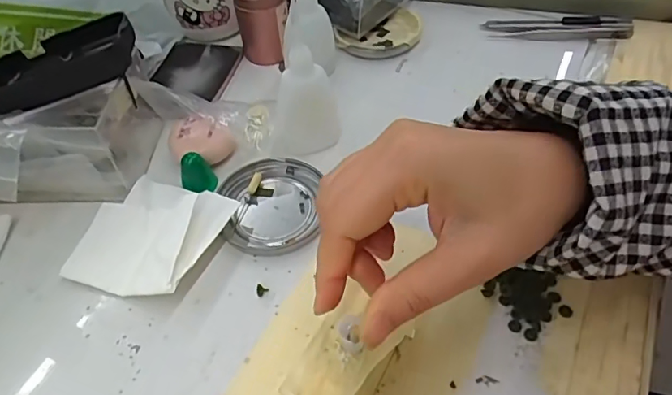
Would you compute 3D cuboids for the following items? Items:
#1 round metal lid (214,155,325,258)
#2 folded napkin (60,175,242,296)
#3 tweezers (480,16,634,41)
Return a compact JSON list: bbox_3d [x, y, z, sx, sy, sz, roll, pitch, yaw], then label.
[{"bbox_3d":[-0.047,0.005,0.346,0.068,0.010,0.075,0,50,3],"label":"round metal lid"},{"bbox_3d":[-0.120,0.021,0.327,0.089,0.025,0.084,12,51,12],"label":"folded napkin"},{"bbox_3d":[0.206,-0.158,0.469,0.131,0.011,0.034,5,50,7],"label":"tweezers"}]

